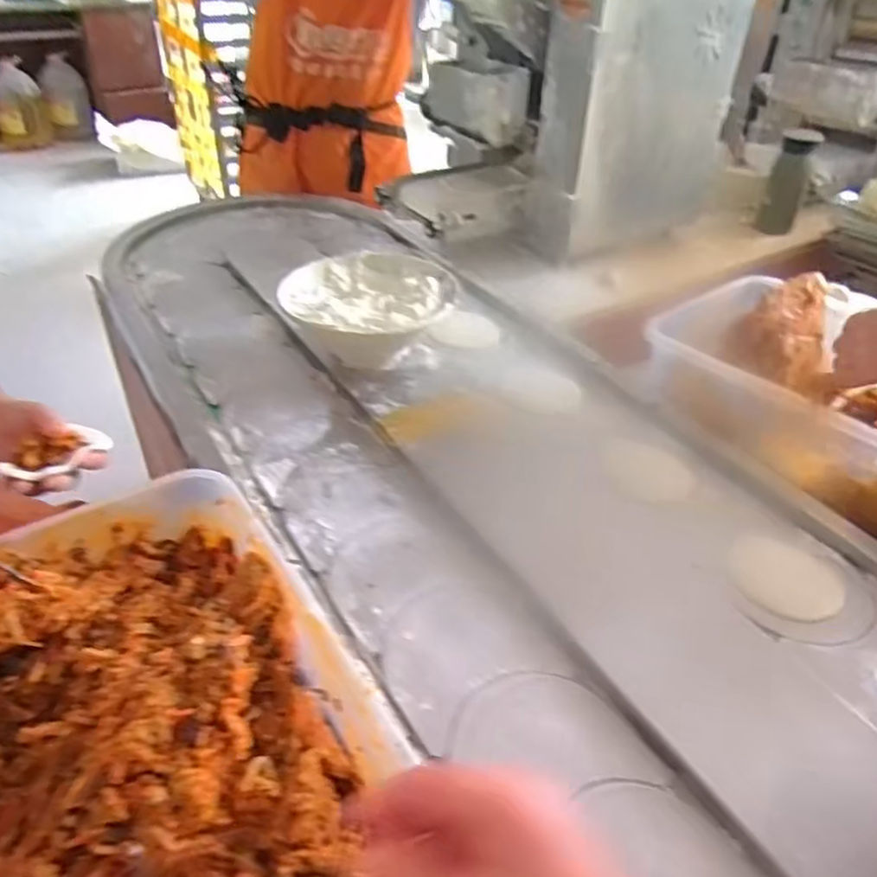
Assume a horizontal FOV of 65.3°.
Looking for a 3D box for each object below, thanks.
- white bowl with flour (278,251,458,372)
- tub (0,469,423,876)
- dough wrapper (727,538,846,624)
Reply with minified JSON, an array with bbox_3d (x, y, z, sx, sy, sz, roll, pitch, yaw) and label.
[{"bbox_3d":[-0.088,-0.163,0.901,0.211,0.095,0.203,2,38,-1],"label":"white bowl with flour"},{"bbox_3d":[-0.199,0.186,0.435,0.266,0.088,0.381,-21,44,-27],"label":"tub"},{"bbox_3d":[0.316,0.127,0.622,0.095,0.005,0.083,15,42,19],"label":"dough wrapper"}]

